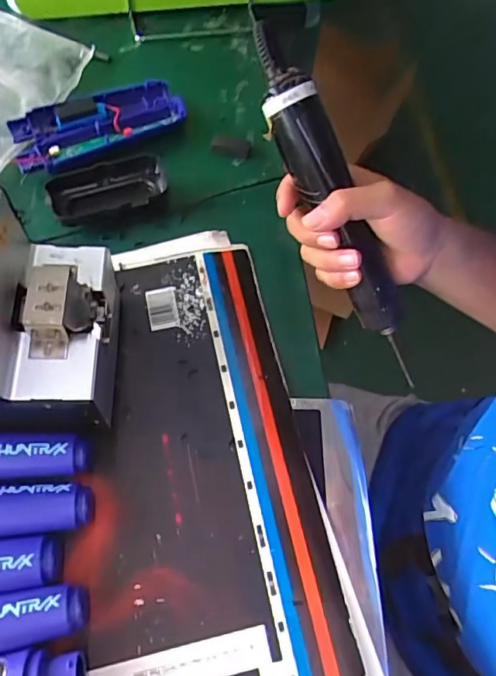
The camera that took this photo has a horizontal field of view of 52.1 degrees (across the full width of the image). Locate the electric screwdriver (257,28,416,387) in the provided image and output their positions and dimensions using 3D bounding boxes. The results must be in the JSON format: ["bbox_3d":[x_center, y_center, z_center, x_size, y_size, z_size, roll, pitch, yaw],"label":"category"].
[{"bbox_3d":[0.071,-0.090,0.373,0.037,0.033,0.266,-34,106,-17],"label":"electric screwdriver"}]

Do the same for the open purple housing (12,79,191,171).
[{"bbox_3d":[-0.151,-0.216,0.512,0.168,0.020,0.075,-27,69,-15],"label":"open purple housing"}]

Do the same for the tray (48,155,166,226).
[{"bbox_3d":[-0.135,-0.143,0.493,0.110,0.020,0.058,-20,67,-12],"label":"tray"}]

